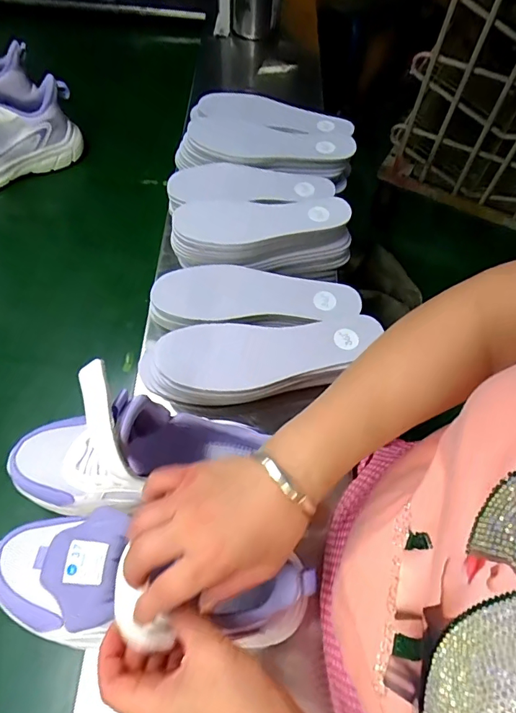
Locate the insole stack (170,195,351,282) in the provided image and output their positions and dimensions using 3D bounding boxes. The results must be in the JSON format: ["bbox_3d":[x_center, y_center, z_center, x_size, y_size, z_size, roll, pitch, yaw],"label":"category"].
[{"bbox_3d":[0.006,-0.149,0.576,0.219,0.072,0.081,-2,59,-5],"label":"insole stack"}]

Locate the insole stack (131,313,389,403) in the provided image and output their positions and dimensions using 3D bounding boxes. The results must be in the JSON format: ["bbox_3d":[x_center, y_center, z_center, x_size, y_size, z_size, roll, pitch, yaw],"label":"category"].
[{"bbox_3d":[0.004,0.005,0.471,0.245,0.042,0.086,-7,60,-8],"label":"insole stack"}]

